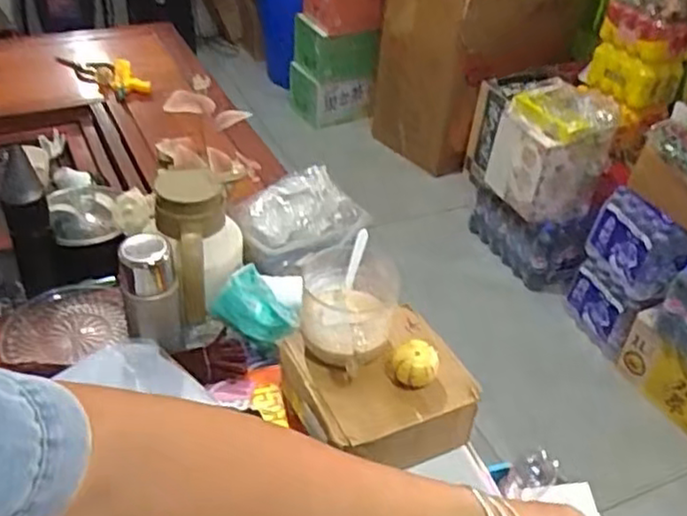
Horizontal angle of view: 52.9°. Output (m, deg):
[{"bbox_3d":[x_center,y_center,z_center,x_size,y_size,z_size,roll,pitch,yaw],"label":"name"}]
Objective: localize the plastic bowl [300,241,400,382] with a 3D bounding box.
[{"bbox_3d":[0.006,0.070,0.834,0.113,0.110,0.134,4,39,0],"label":"plastic bowl"}]

